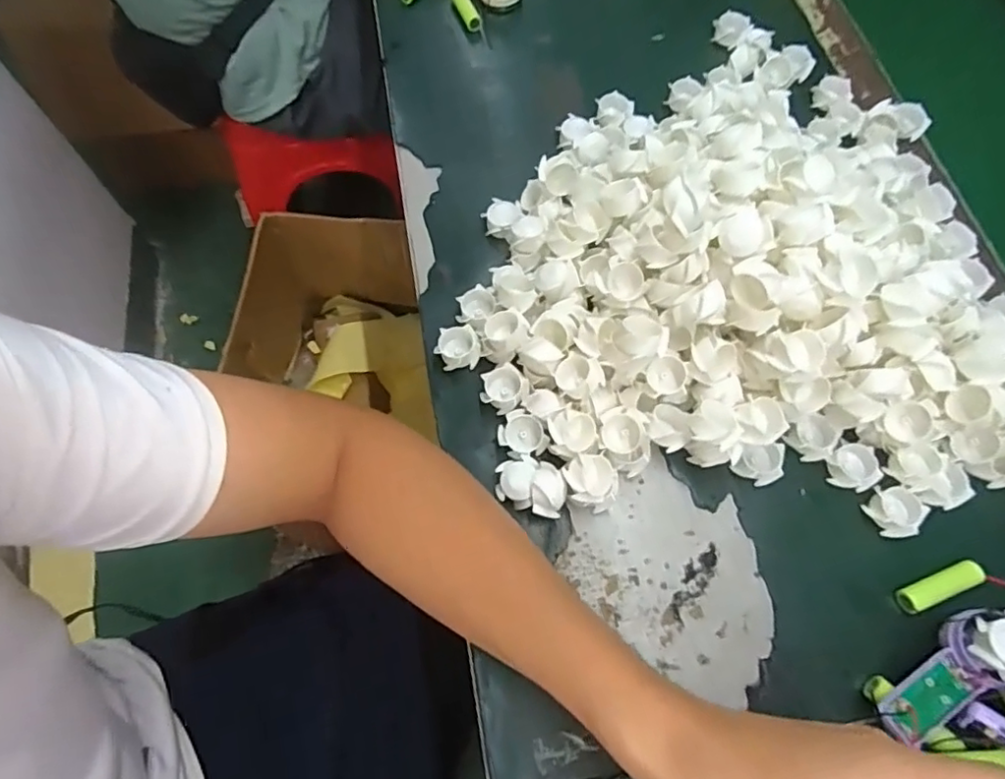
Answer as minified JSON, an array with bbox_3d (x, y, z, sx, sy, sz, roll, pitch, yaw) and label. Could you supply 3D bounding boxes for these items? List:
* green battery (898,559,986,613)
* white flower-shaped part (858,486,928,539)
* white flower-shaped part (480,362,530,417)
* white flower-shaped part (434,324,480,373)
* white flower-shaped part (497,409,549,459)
[{"bbox_3d":[0.263,0.118,0.355,0.052,0.013,0.014,-20,69,-8],"label":"green battery"},{"bbox_3d":[0.245,0.077,0.370,0.031,0.014,0.031,0,68,0],"label":"white flower-shaped part"},{"bbox_3d":[0.001,0.001,0.397,0.031,0.019,0.031,0,68,0],"label":"white flower-shaped part"},{"bbox_3d":[-0.032,-0.029,0.414,0.029,0.014,0.029,-10,68,-4],"label":"white flower-shaped part"},{"bbox_3d":[0.013,0.031,0.389,0.028,0.017,0.031,-37,72,-14],"label":"white flower-shaped part"}]

